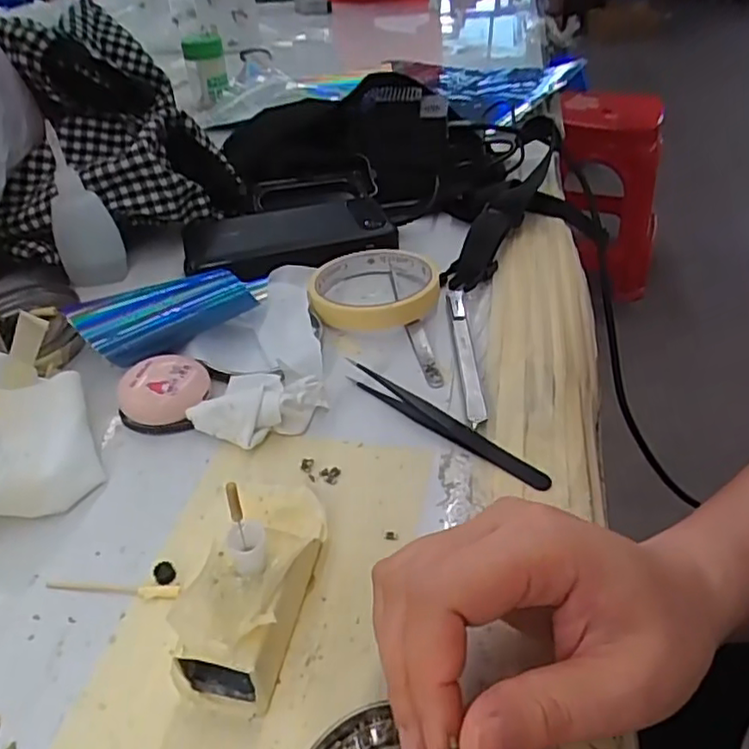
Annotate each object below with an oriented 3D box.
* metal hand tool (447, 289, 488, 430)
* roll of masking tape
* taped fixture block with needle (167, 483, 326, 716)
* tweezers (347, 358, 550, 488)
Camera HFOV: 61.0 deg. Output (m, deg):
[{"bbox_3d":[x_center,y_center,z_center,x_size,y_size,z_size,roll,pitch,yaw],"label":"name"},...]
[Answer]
[{"bbox_3d":[0.055,-0.017,0.388,0.011,0.004,0.136,-1,40,0],"label":"metal hand tool"},{"bbox_3d":[0.000,-0.063,0.436,0.086,0.020,0.086,-1,40,1],"label":"roll of masking tape"},{"bbox_3d":[-0.045,0.081,0.246,0.040,0.048,0.080,7,41,9],"label":"taped fixture block with needle"},{"bbox_3d":[0.035,0.024,0.340,0.128,0.012,0.011,28,48,30],"label":"tweezers"}]

